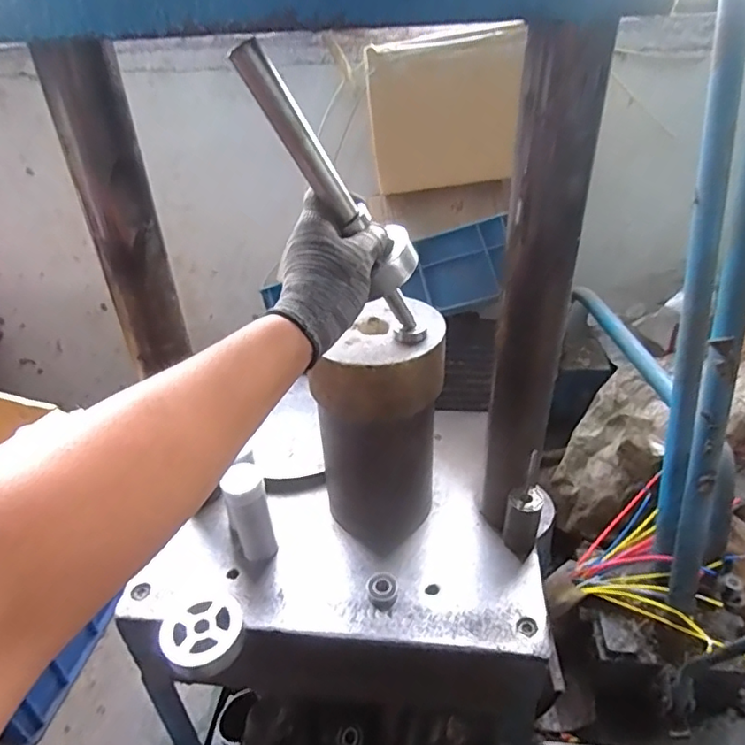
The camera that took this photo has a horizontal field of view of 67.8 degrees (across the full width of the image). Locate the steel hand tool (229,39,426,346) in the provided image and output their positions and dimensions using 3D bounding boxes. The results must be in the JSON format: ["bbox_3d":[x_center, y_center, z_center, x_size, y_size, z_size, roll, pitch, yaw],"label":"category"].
[{"bbox_3d":[-0.016,-0.134,0.469,0.055,0.286,0.051,-30,32,13],"label":"steel hand tool"}]

